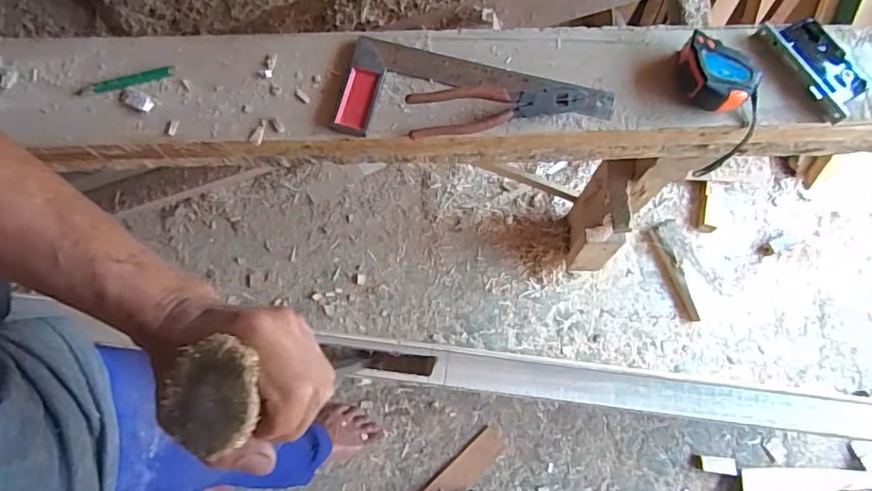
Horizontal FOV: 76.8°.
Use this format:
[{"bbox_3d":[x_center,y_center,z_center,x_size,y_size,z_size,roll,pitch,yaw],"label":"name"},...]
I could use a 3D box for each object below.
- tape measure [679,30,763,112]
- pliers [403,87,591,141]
[{"bbox_3d":[0.310,-0.191,0.618,0.091,0.040,0.067,41,75,11],"label":"tape measure"},{"bbox_3d":[0.069,-0.151,0.605,0.196,0.031,0.039,-6,72,-4],"label":"pliers"}]

